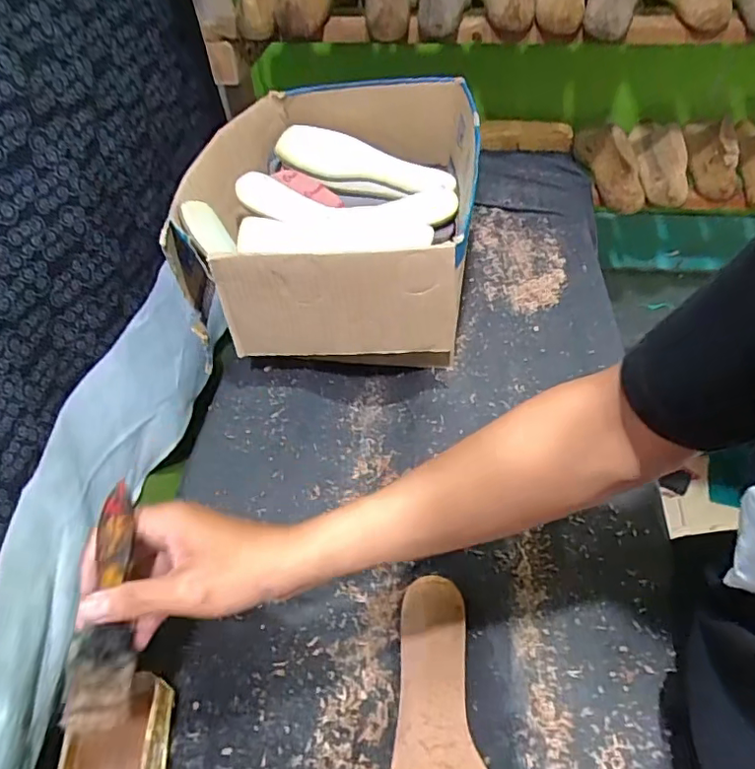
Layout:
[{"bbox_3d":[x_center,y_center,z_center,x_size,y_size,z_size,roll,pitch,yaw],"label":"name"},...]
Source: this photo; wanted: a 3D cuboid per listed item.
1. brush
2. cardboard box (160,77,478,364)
[{"bbox_3d":[-0.169,0.141,0.345,0.030,0.028,0.156,8,95,11],"label":"brush"},{"bbox_3d":[-0.047,-0.208,0.652,0.302,0.124,0.373,5,52,8],"label":"cardboard box"}]

